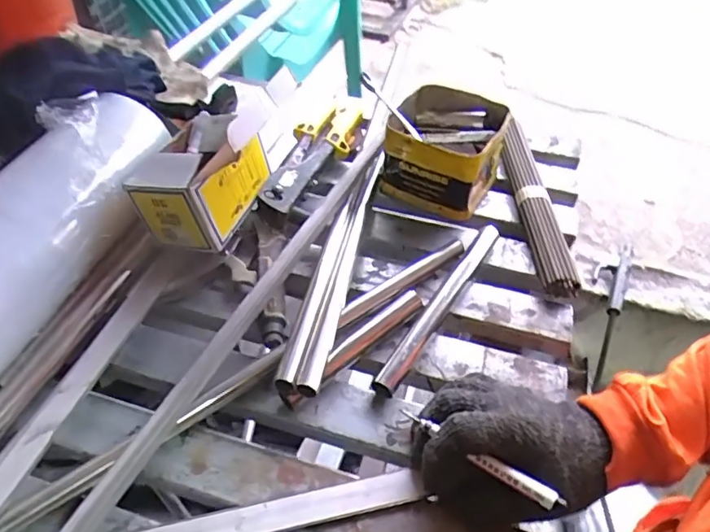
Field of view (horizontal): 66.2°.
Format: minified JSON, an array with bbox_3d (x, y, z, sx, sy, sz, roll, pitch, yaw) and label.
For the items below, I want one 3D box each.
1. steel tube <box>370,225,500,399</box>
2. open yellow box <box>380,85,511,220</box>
[{"bbox_3d":[0.083,0.035,0.530,0.024,0.022,0.230,26,52,21],"label":"steel tube"},{"bbox_3d":[0.106,-0.138,0.641,0.123,0.089,0.162,16,49,14],"label":"open yellow box"}]

